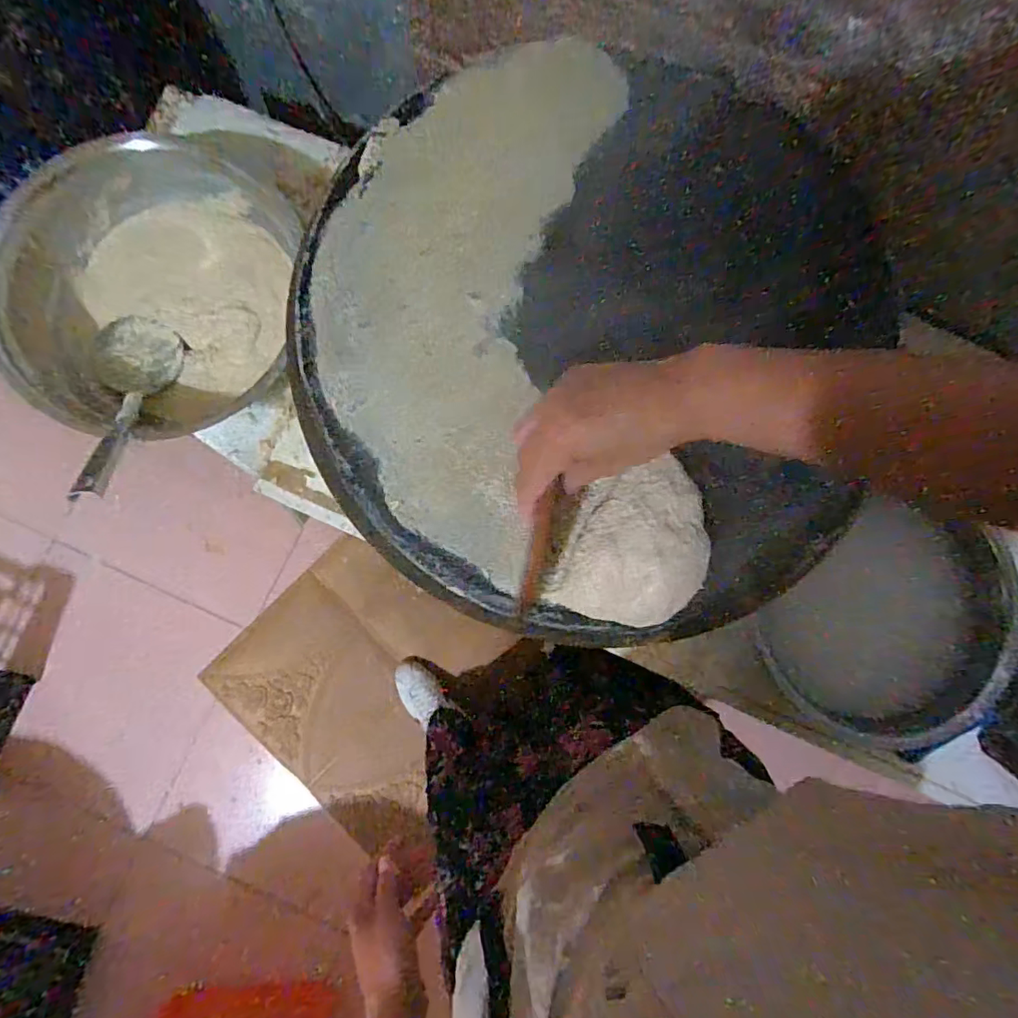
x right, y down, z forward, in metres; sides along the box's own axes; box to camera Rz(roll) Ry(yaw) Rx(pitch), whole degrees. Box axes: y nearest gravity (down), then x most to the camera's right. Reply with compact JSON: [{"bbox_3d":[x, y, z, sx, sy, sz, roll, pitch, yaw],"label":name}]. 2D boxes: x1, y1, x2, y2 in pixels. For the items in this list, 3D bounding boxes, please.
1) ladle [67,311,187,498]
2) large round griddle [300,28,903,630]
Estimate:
[{"bbox_3d":[-0.454,-0.127,0.647,0.093,0.077,0.283,-15,48,-5],"label":"ladle"},{"bbox_3d":[0.064,-0.157,0.461,0.481,0.052,0.504,0,85,-4],"label":"large round griddle"}]

